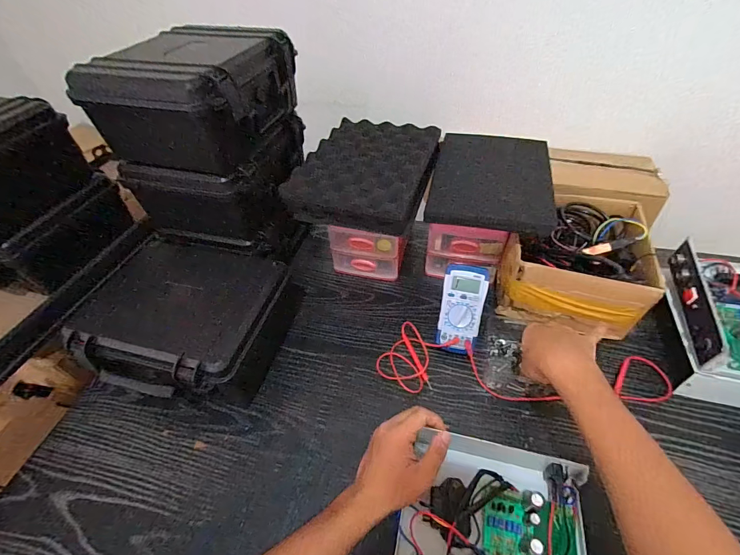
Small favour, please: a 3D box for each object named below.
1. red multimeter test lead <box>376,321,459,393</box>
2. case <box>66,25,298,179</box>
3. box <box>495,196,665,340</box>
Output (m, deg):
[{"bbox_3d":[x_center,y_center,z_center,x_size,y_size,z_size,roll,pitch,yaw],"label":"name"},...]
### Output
[{"bbox_3d":[0.068,0.123,0.556,0.096,0.038,0.105,24,54,23],"label":"red multimeter test lead"},{"bbox_3d":[-0.266,-0.292,0.554,0.215,0.126,0.239,15,51,17],"label":"case"},{"bbox_3d":[0.342,-0.040,0.600,0.205,0.119,0.229,15,51,17],"label":"box"}]

